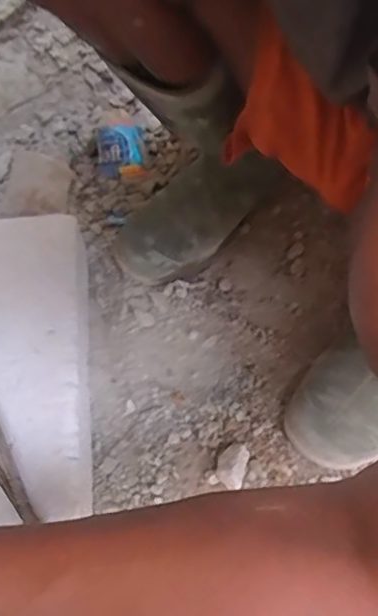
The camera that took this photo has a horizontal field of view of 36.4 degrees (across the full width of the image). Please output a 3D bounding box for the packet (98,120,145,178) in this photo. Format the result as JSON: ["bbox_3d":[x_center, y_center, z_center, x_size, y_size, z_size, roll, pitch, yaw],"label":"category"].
[{"bbox_3d":[-0.090,-0.210,0.742,0.057,0.030,0.076,-7,65,-2],"label":"packet"}]

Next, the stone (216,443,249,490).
[{"bbox_3d":[0.042,0.151,0.560,0.027,0.022,0.038,15,66,8],"label":"stone"}]

